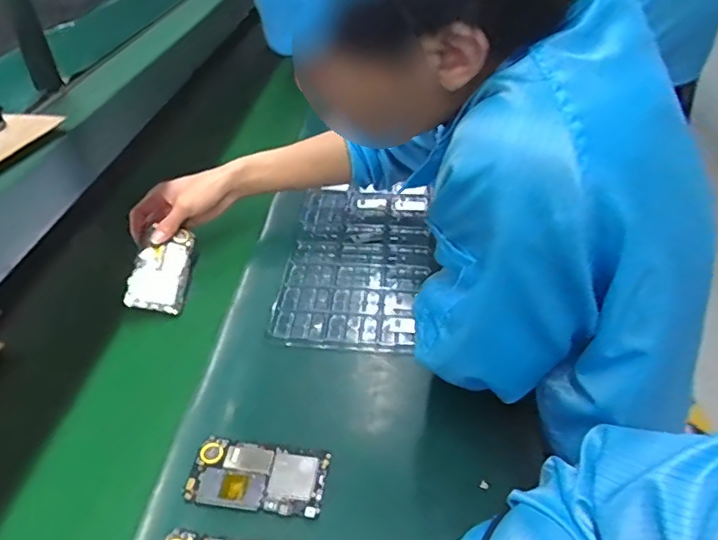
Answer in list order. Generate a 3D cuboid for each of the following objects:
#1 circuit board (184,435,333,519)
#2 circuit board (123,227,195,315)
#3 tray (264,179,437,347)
[{"bbox_3d":[-0.094,0.191,0.519,0.122,0.010,0.065,4,39,10],"label":"circuit board"},{"bbox_3d":[-0.255,-0.001,0.723,0.069,0.009,0.119,16,58,-23],"label":"circuit board"},{"bbox_3d":[0.002,-0.020,0.782,0.192,0.027,0.353,1,39,6],"label":"tray"}]

